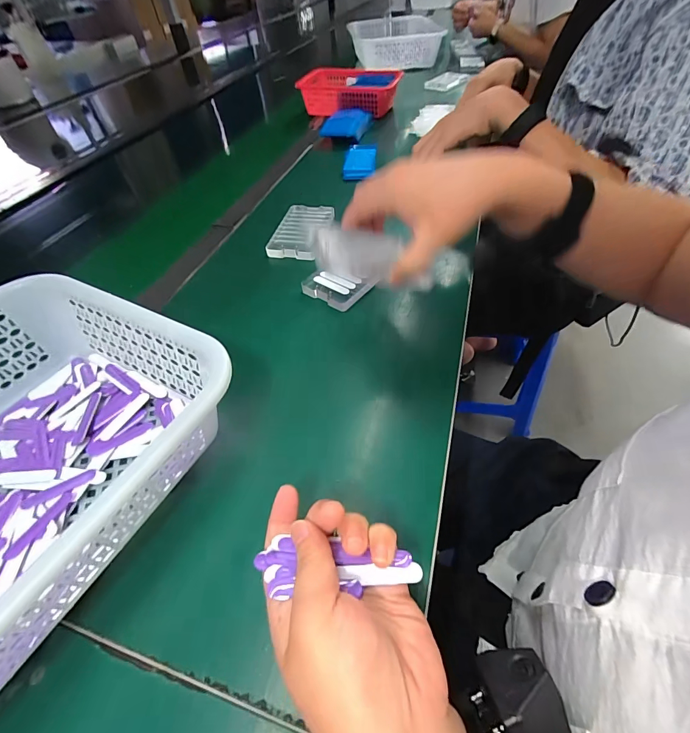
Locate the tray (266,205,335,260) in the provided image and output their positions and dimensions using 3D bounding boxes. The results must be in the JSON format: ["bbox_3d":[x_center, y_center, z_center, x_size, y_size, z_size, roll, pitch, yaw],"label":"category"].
[{"bbox_3d":[-0.061,-0.190,0.516,0.067,0.019,0.121,8,52,13],"label":"tray"}]

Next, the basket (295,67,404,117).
[{"bbox_3d":[0.014,-0.642,0.870,0.225,0.082,0.152,15,53,18],"label":"basket"}]

